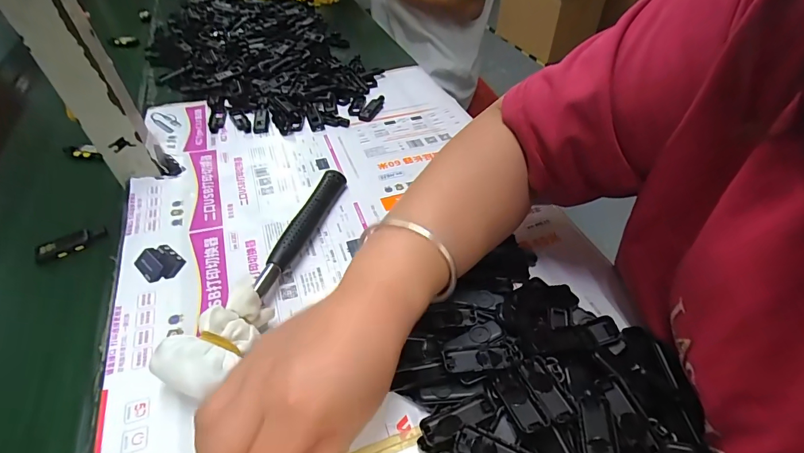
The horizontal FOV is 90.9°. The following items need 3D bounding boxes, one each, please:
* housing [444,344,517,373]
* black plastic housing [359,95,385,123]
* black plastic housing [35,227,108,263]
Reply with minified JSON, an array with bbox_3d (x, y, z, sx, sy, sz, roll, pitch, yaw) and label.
[{"bbox_3d":[0.052,0.088,0.263,0.047,0.005,0.015,-6,45,-6],"label":"housing"},{"bbox_3d":[-0.039,-0.157,0.529,0.020,0.007,0.060,20,48,19],"label":"black plastic housing"},{"bbox_3d":[-0.309,0.016,0.370,0.056,0.011,0.016,-24,50,-22],"label":"black plastic housing"}]

